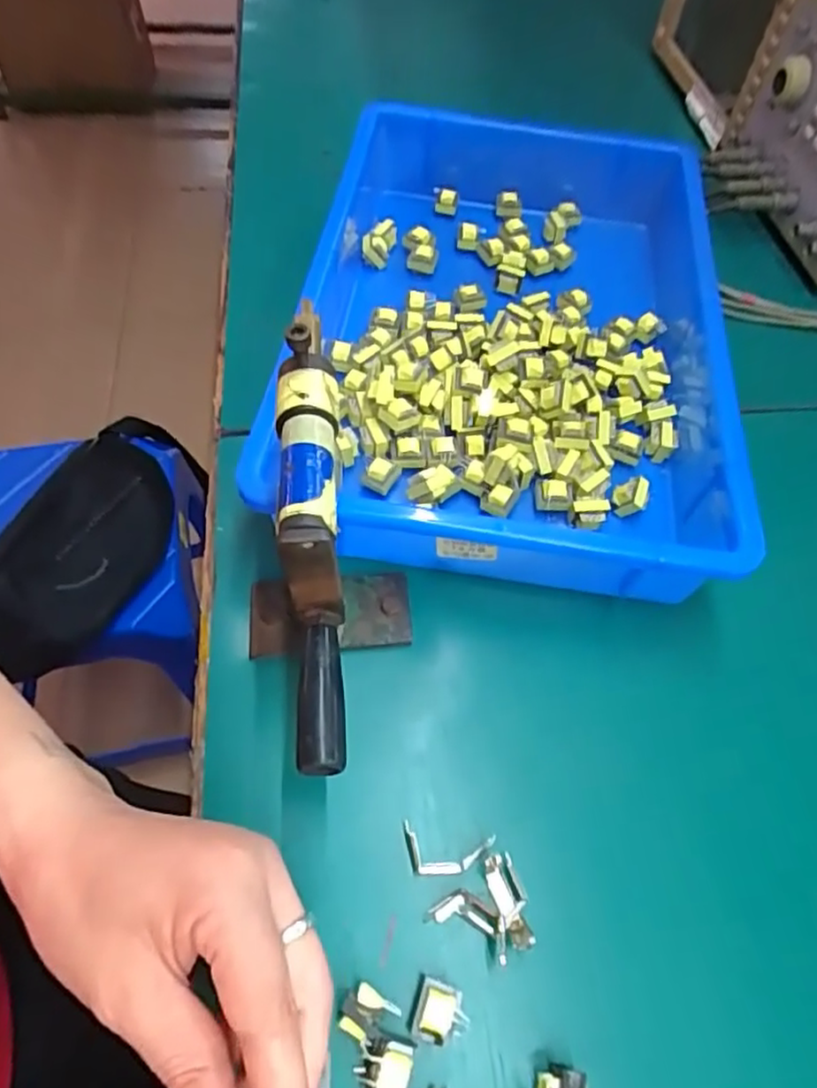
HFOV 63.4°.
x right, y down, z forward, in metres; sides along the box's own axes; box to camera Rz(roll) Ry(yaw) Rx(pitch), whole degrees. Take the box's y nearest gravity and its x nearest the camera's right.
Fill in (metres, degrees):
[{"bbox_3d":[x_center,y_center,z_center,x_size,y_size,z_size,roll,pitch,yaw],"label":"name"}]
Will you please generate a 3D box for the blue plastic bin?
[{"bbox_3d":[0.071,-0.143,0.418,0.257,0.064,0.363,8,59,2],"label":"blue plastic bin"}]

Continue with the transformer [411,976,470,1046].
[{"bbox_3d":[0.013,0.180,0.253,0.020,0.014,0.020,12,59,5],"label":"transformer"}]

